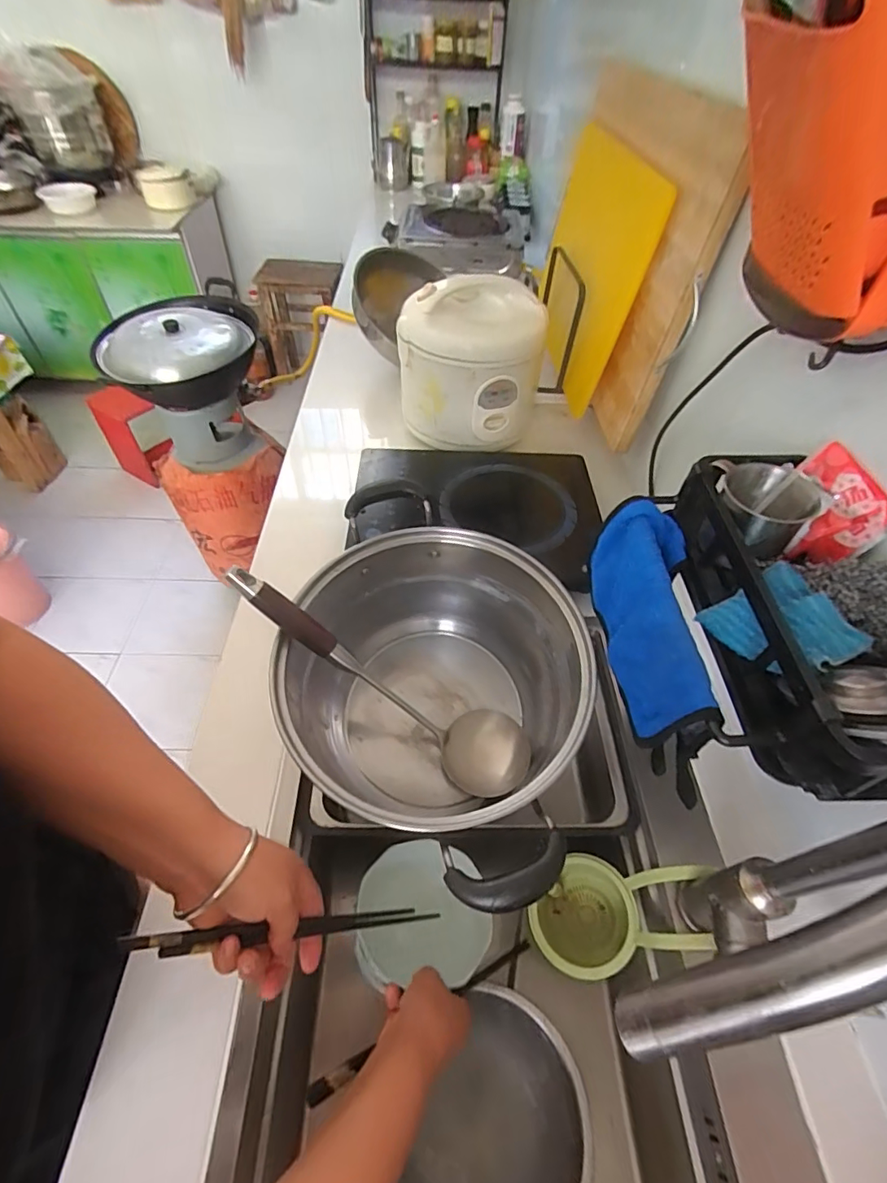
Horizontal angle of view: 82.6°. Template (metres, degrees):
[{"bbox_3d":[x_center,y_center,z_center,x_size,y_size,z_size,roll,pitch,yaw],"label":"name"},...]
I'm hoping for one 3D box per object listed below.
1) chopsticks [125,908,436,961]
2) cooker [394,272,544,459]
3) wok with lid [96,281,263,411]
[{"bbox_3d":[-0.107,0.264,0.396,0.256,0.020,0.014,21,40,-36],"label":"chopsticks"},{"bbox_3d":[0.043,-0.386,0.851,0.236,0.203,0.197,8,50,4],"label":"cooker"},{"bbox_3d":[-0.590,-0.551,1.147,0.333,0.142,0.323,-16,53,-15],"label":"wok with lid"}]

